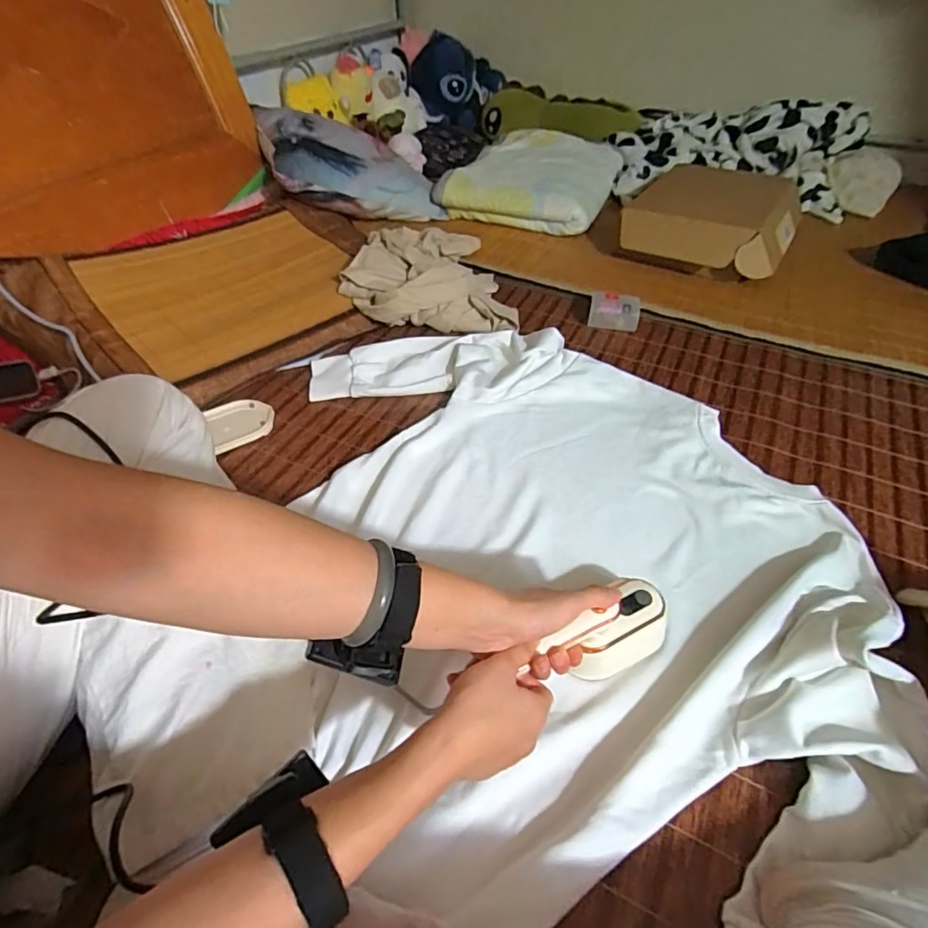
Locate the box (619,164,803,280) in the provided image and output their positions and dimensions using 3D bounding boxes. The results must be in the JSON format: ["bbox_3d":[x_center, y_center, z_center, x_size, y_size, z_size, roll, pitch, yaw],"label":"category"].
[{"bbox_3d":[0.501,-0.502,1.055,0.293,0.078,0.344,24,52,22],"label":"box"}]

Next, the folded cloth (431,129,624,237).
[{"bbox_3d":[0.167,-0.675,1.246,0.349,0.085,0.397,15,49,15],"label":"folded cloth"}]

